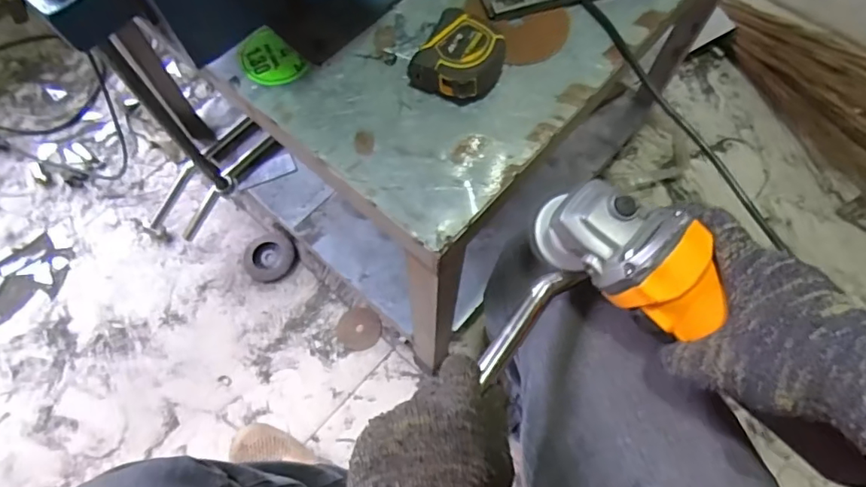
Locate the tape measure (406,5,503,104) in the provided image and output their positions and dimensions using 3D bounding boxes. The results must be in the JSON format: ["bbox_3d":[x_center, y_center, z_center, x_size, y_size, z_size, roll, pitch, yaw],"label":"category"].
[{"bbox_3d":[0.025,-0.166,0.474,0.071,0.038,0.076,28,71,11],"label":"tape measure"}]

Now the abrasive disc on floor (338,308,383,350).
[{"bbox_3d":[-0.129,0.150,0.940,0.075,0.004,0.076,0,68,0],"label":"abrasive disc on floor"}]

